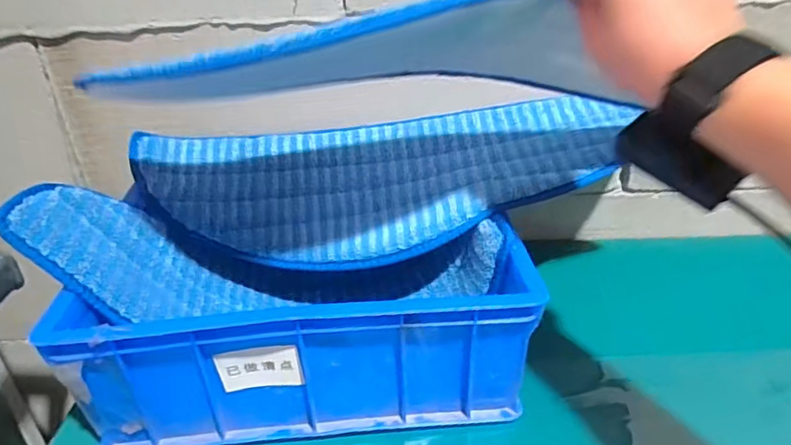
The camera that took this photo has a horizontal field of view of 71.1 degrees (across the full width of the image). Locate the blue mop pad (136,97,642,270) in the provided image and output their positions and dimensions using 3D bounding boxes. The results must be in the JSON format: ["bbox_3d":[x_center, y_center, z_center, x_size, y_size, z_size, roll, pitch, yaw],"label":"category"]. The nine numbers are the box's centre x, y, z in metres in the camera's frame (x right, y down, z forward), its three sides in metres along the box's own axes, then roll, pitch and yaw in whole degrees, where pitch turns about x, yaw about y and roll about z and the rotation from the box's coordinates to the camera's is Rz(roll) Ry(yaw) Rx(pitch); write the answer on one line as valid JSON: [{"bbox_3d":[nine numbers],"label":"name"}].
[{"bbox_3d":[-0.016,-0.037,0.520,0.445,0.093,0.147,-3,31,-2],"label":"blue mop pad"}]

